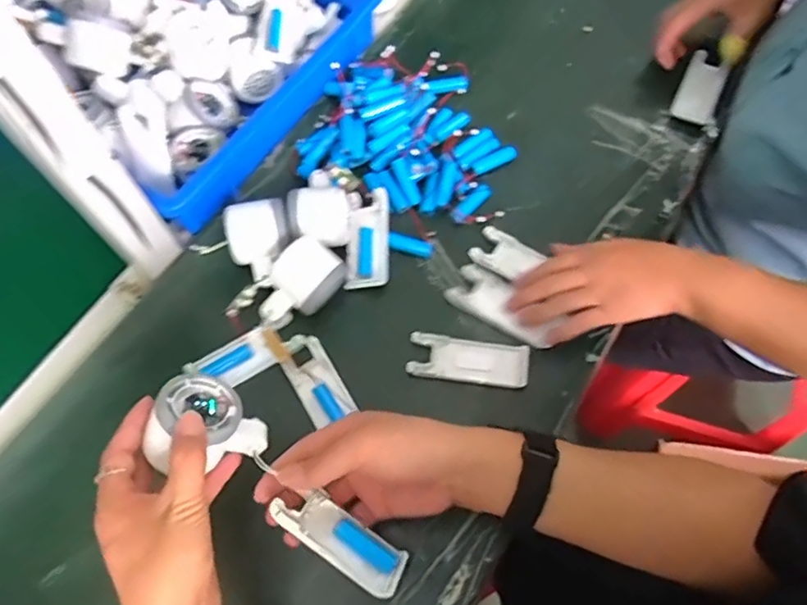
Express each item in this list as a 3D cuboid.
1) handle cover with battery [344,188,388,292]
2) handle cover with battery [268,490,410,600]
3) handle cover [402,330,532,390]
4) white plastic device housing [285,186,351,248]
[{"bbox_3d":[-0.036,-0.062,0.580,0.041,0.020,0.104,0,65,1],"label":"handle cover with battery"},{"bbox_3d":[-0.046,0.170,0.421,0.102,0.022,0.037,33,70,0],"label":"handle cover with battery"},{"bbox_3d":[0.059,0.052,0.532,0.106,0.006,0.041,8,66,5],"label":"handle cover"},{"bbox_3d":[-0.081,-0.083,0.569,0.057,0.041,0.059,-3,65,0],"label":"white plastic device housing"}]

